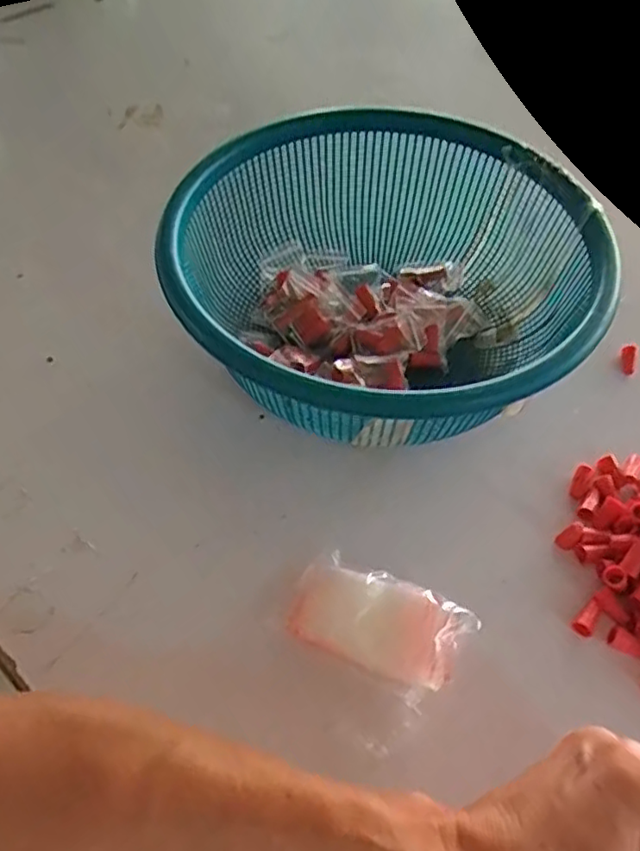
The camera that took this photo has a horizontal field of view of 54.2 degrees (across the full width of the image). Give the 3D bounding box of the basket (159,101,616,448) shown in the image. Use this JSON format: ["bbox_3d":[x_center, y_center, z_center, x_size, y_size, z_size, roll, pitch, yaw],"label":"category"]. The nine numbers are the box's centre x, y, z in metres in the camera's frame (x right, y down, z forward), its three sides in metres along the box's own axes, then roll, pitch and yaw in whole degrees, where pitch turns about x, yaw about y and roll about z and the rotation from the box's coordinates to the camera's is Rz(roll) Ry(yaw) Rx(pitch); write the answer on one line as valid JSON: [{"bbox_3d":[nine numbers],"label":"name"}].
[{"bbox_3d":[0.049,-0.095,0.449,0.283,0.123,0.275,0,55,0],"label":"basket"}]

